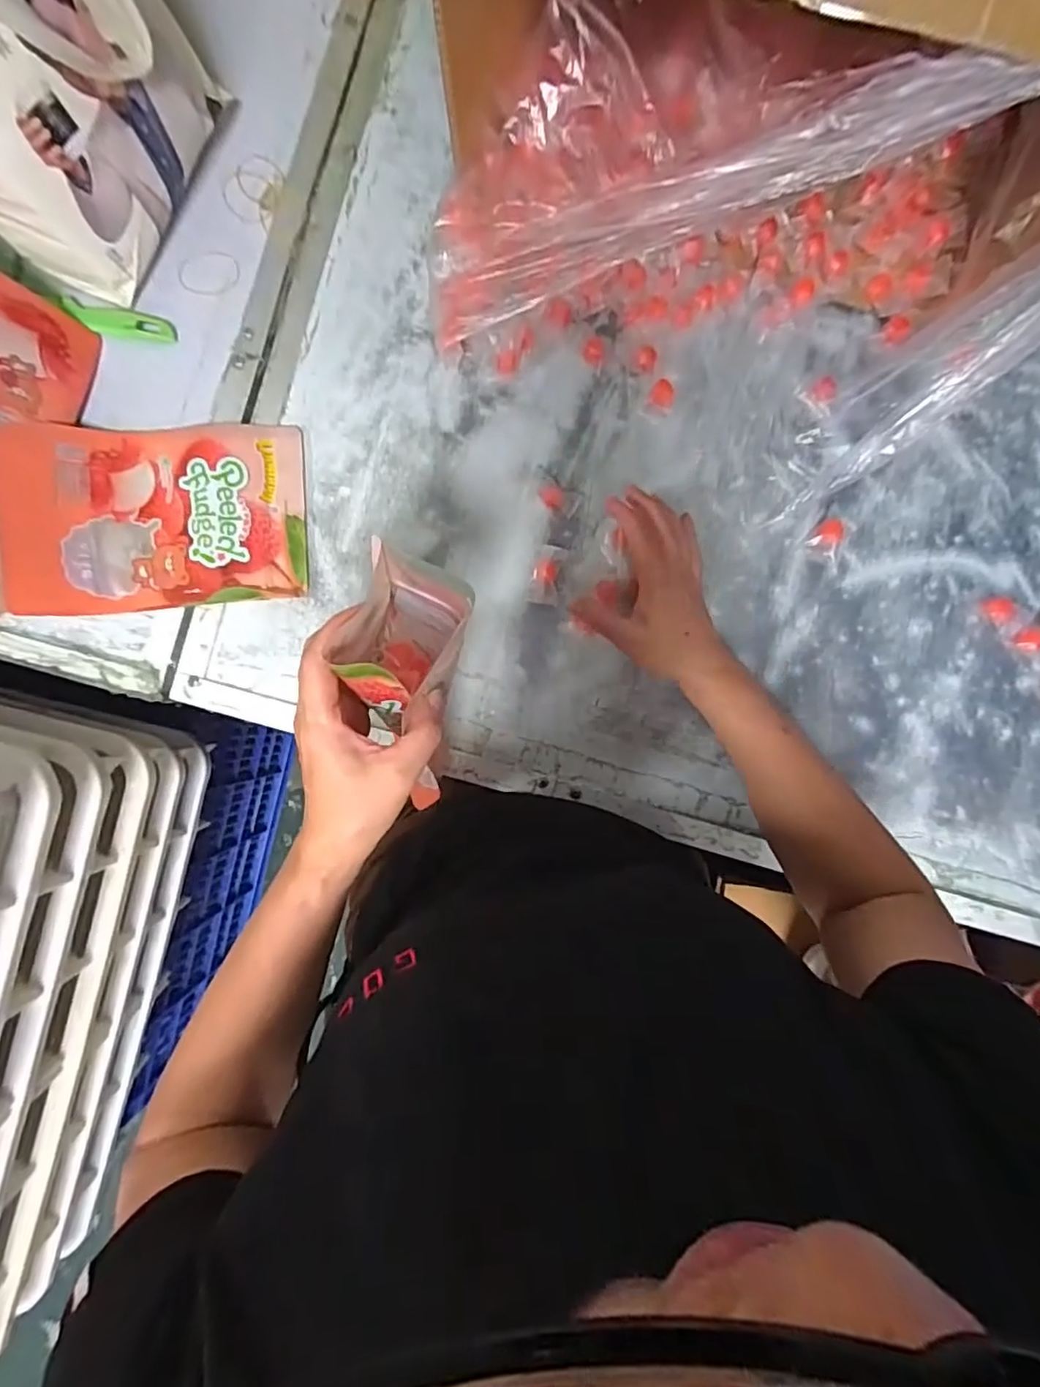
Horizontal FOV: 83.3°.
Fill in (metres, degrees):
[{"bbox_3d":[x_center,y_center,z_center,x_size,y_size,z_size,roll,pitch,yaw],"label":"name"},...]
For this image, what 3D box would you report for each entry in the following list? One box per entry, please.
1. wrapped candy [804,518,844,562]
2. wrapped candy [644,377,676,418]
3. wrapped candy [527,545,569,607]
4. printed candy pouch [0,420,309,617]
[{"bbox_3d":[0.287,-0.144,0.539,0.029,0.013,0.037,38,88,0],"label":"wrapped candy"},{"bbox_3d":[0.130,-0.271,0.535,0.023,0.012,0.029,21,88,0],"label":"wrapped candy"},{"bbox_3d":[0.025,-0.106,0.529,0.026,0.016,0.051,14,88,0],"label":"wrapped candy"},{"bbox_3d":[-0.315,-0.159,0.512,0.238,0.044,0.162,-4,89,-1],"label":"printed candy pouch"}]

